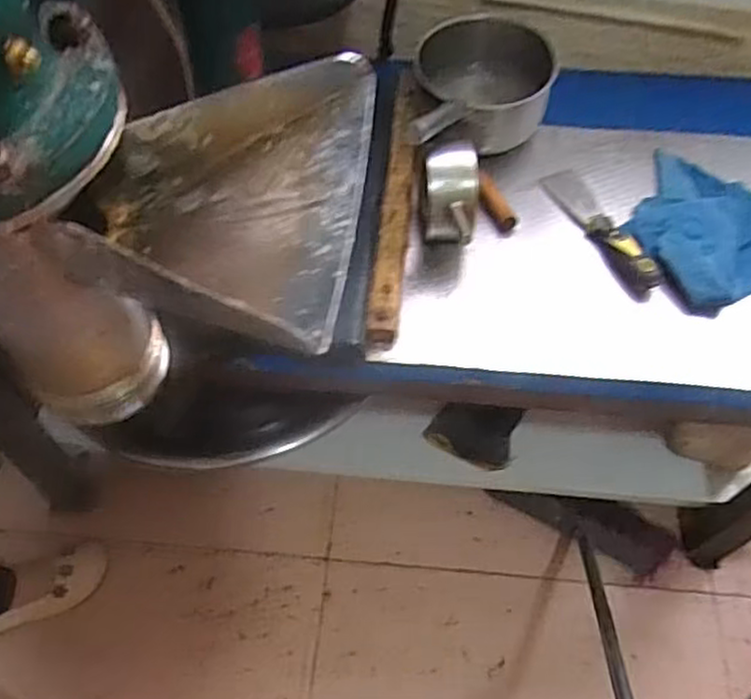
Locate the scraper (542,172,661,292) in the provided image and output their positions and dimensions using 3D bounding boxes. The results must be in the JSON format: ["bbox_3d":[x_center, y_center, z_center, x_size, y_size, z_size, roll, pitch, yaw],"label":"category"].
[{"bbox_3d":[0.252,-0.140,0.802,0.045,0.030,0.189,-21,61,-13],"label":"scraper"}]

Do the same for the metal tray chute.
[{"bbox_3d":[-0.077,-0.065,0.343,0.140,0.060,0.161,5,58,2],"label":"metal tray chute"}]

